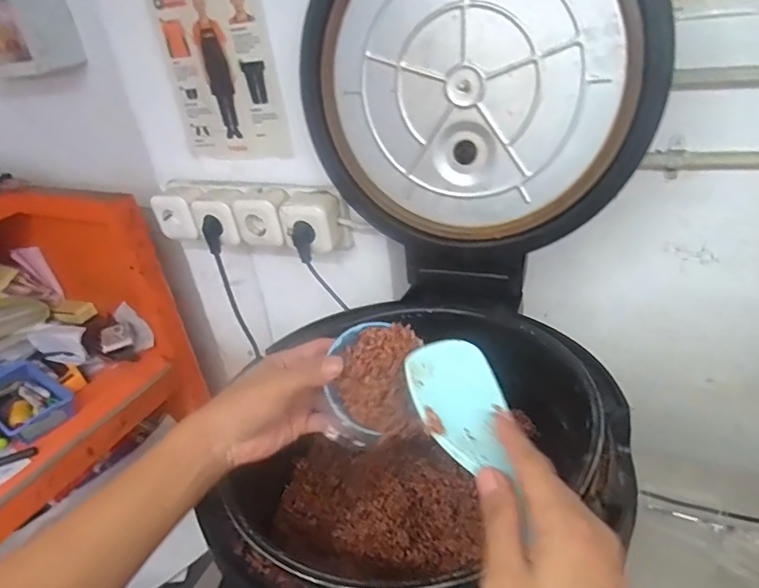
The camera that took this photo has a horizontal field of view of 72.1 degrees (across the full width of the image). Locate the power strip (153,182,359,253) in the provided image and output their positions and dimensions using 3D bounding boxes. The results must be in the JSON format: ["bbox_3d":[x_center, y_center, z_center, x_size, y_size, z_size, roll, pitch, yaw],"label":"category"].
[{"bbox_3d":[-0.219,-0.131,0.866,0.348,0.086,0.067,7,34,23],"label":"power strip"}]

